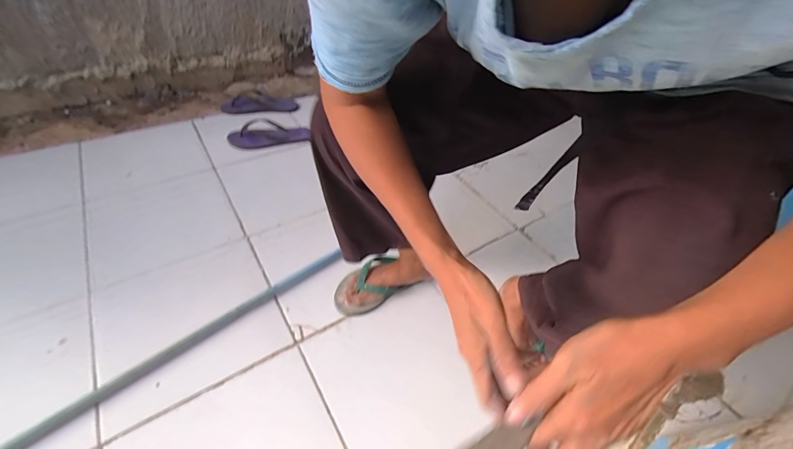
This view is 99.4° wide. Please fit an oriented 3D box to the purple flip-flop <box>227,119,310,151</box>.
[{"bbox_3d":[-0.430,-0.302,1.138,0.256,0.052,0.120,-5,46,-10],"label":"purple flip-flop"}]

